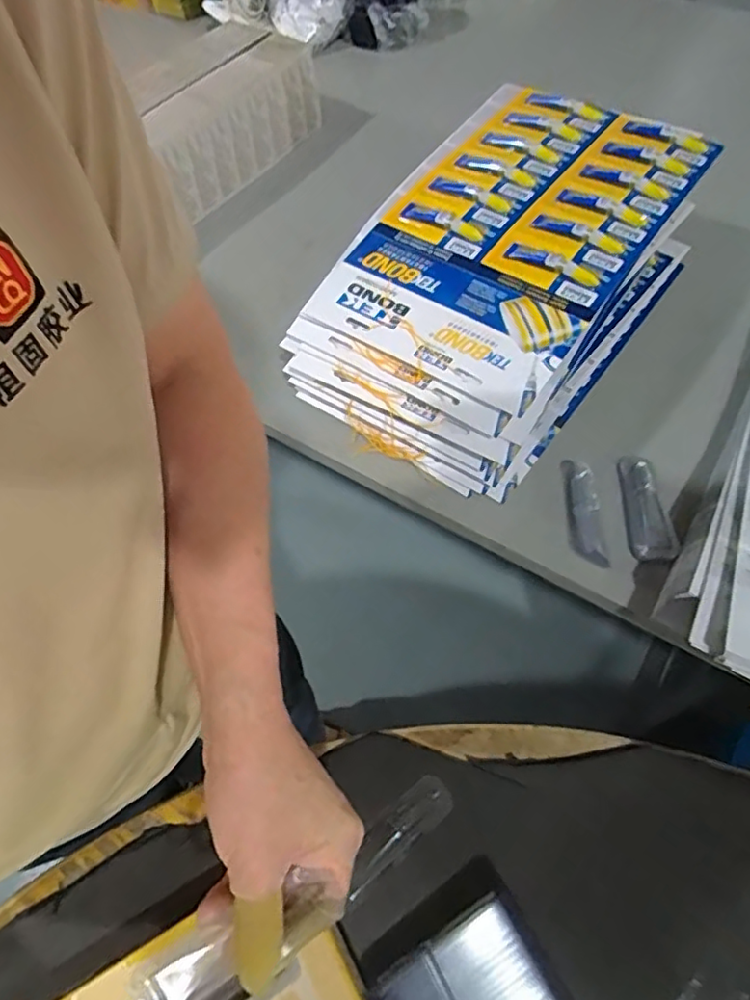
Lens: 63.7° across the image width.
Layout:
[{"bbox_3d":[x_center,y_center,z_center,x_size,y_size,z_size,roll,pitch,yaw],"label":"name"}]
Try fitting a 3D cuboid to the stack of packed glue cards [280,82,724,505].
[{"bbox_3d":[0.136,-0.236,0.641,0.261,0.147,0.433,33,67,21],"label":"stack of packed glue cards"}]

